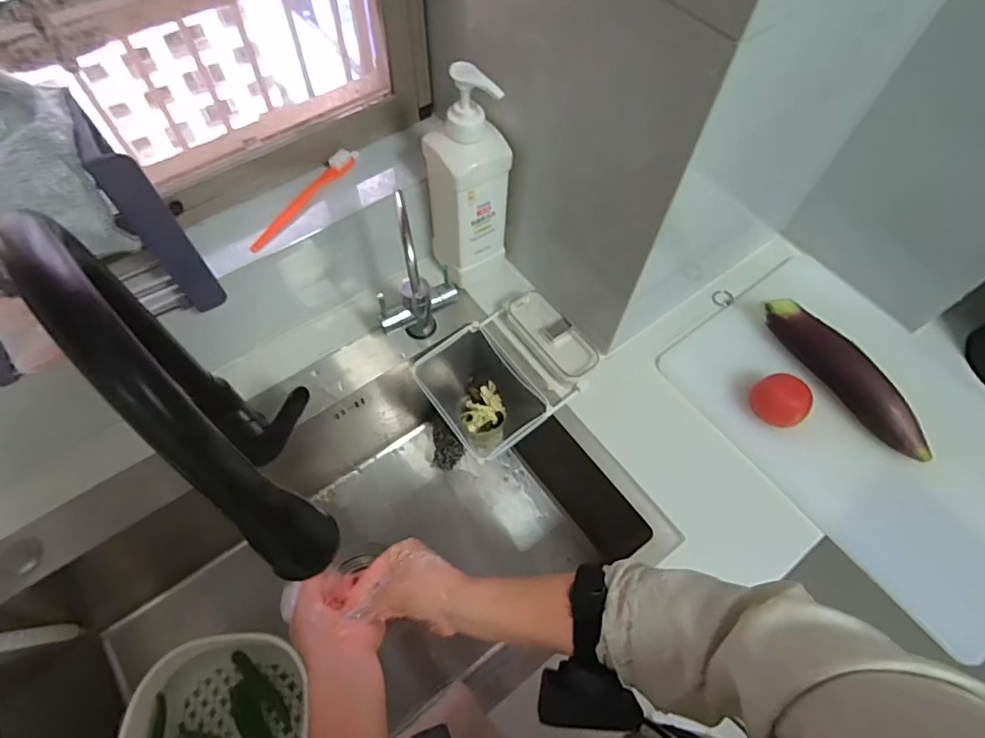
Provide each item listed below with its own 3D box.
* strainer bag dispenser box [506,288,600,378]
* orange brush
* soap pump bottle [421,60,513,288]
[{"bbox_3d":[0.077,-0.043,0.702,0.061,0.033,0.139,-31,67,-17],"label":"strainer bag dispenser box"},{"bbox_3d":[-0.219,-0.201,0.618,0.017,0.025,0.170,32,65,15],"label":"orange brush"},{"bbox_3d":[-0.028,-0.222,0.632,0.080,0.273,0.071,-29,66,-16],"label":"soap pump bottle"}]

